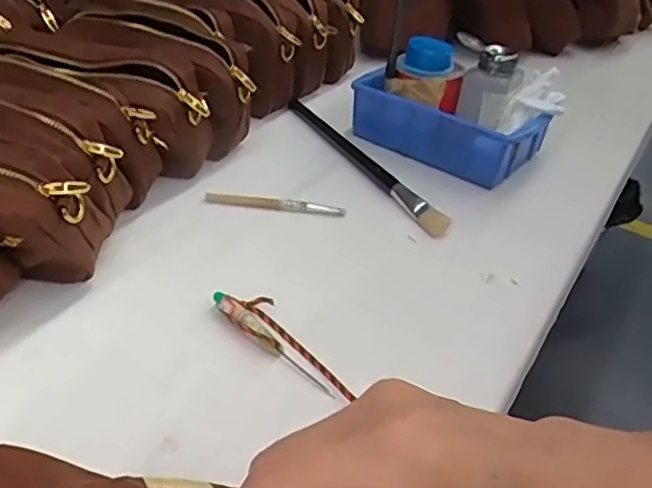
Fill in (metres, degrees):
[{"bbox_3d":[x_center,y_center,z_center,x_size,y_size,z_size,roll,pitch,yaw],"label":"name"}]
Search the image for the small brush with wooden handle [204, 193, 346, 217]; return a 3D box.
[{"bbox_3d":[-0.048,-0.038,0.574,0.131,0.010,0.008,6,36,0],"label":"small brush with wooden handle"}]

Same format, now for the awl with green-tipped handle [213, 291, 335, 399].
[{"bbox_3d":[-0.039,0.067,0.420,0.015,0.013,0.113,-27,48,-37],"label":"awl with green-tipped handle"}]

